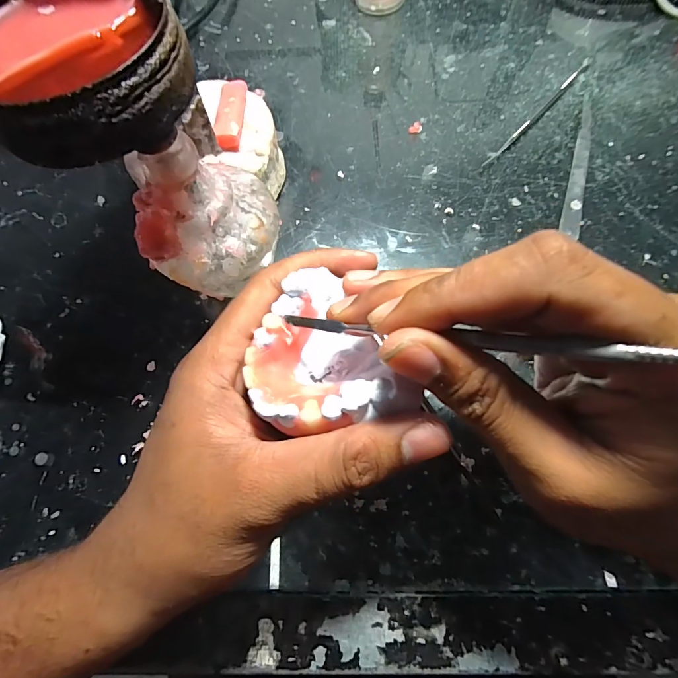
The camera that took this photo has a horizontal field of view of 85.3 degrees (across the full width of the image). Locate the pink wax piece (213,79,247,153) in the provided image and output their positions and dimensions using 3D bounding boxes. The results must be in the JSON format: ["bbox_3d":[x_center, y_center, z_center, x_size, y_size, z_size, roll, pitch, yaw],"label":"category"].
[{"bbox_3d":[-0.067,-0.141,0.231,0.014,0.012,0.047,2,71,3],"label":"pink wax piece"}]

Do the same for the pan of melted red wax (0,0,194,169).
[{"bbox_3d":[-0.098,-0.095,0.131,0.090,0.031,0.075,8,71,5],"label":"pan of melted red wax"}]

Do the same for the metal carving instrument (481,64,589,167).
[{"bbox_3d":[0.151,-0.172,0.278,0.006,0.005,0.131,41,77,14],"label":"metal carving instrument"}]

